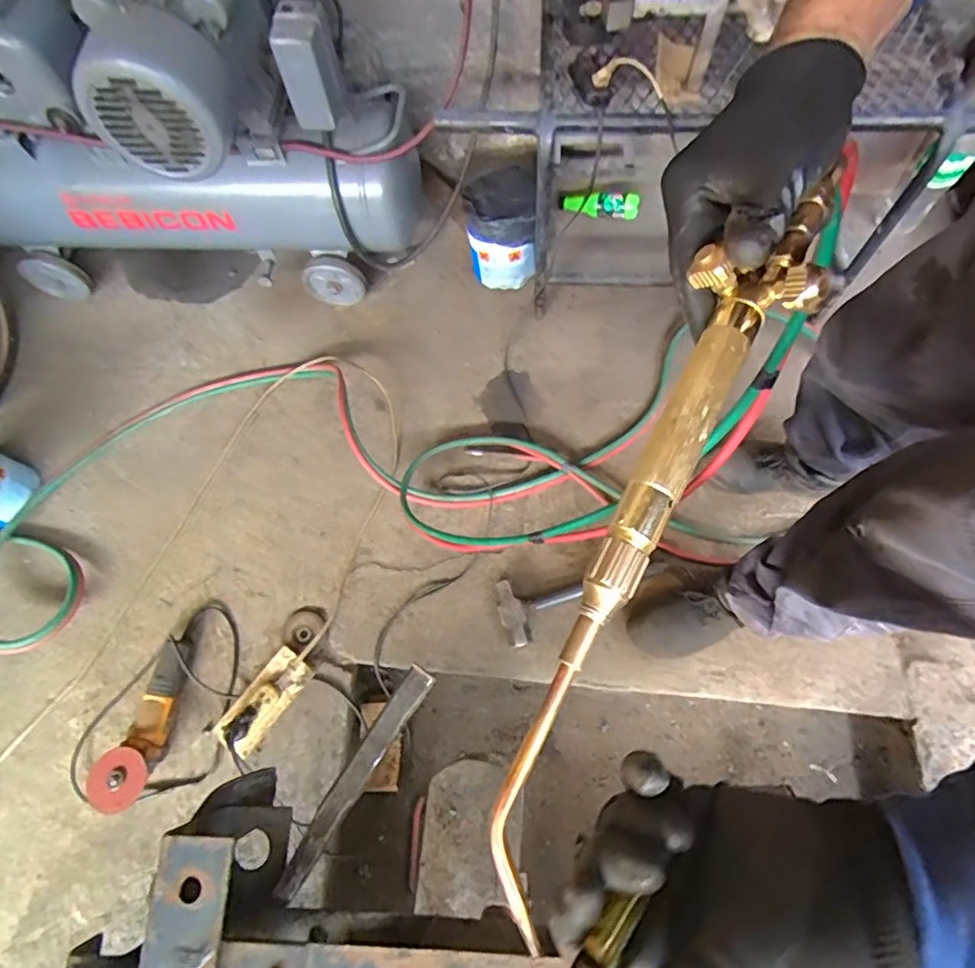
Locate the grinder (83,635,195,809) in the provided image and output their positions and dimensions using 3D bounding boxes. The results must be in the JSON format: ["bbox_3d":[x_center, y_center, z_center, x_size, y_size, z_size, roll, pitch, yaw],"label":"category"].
[{"bbox_3d":[-0.619,0.430,1.022,0.089,0.089,0.288,11,70,7],"label":"grinder"}]

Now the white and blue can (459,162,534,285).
[{"bbox_3d":[0.028,-0.628,1.357,0.158,0.200,0.214,-6,69,1],"label":"white and blue can"}]

